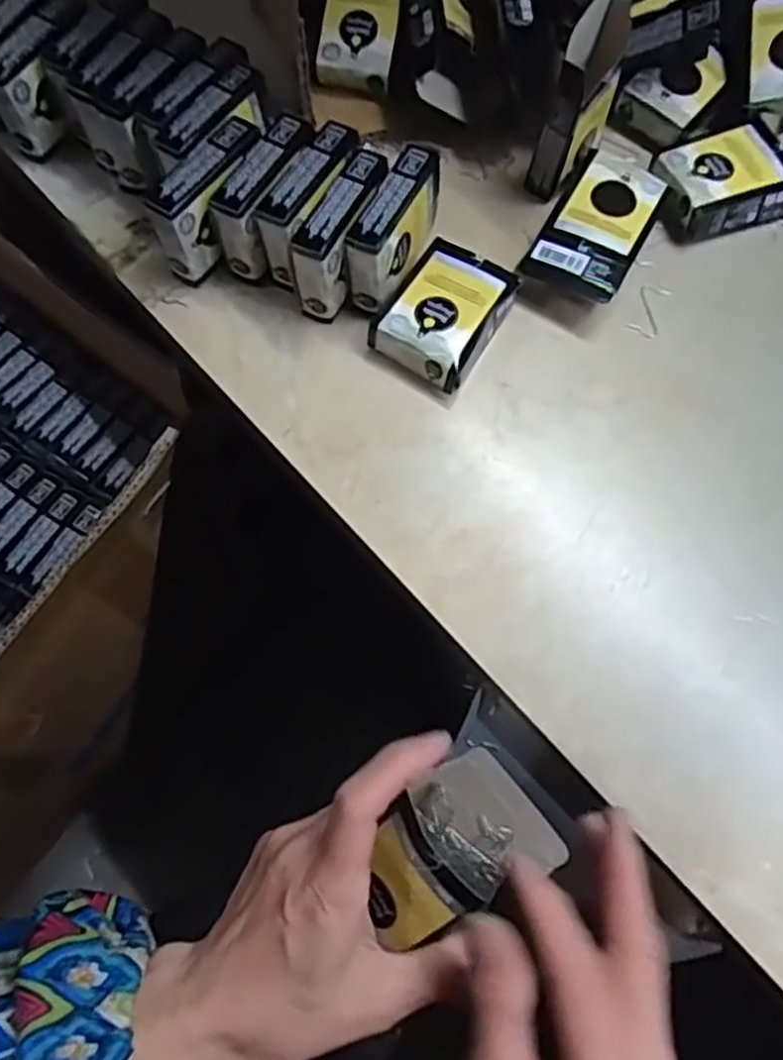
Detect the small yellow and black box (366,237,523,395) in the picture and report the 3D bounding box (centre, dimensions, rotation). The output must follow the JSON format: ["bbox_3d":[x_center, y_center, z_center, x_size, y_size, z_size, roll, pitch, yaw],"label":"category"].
[{"bbox_3d":[0.027,-0.117,0.397,0.055,0.022,0.075,30,72,10],"label":"small yellow and black box"}]

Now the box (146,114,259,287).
[{"bbox_3d":[-0.097,-0.178,0.395,0.024,0.053,0.072,27,72,9],"label":"box"}]

